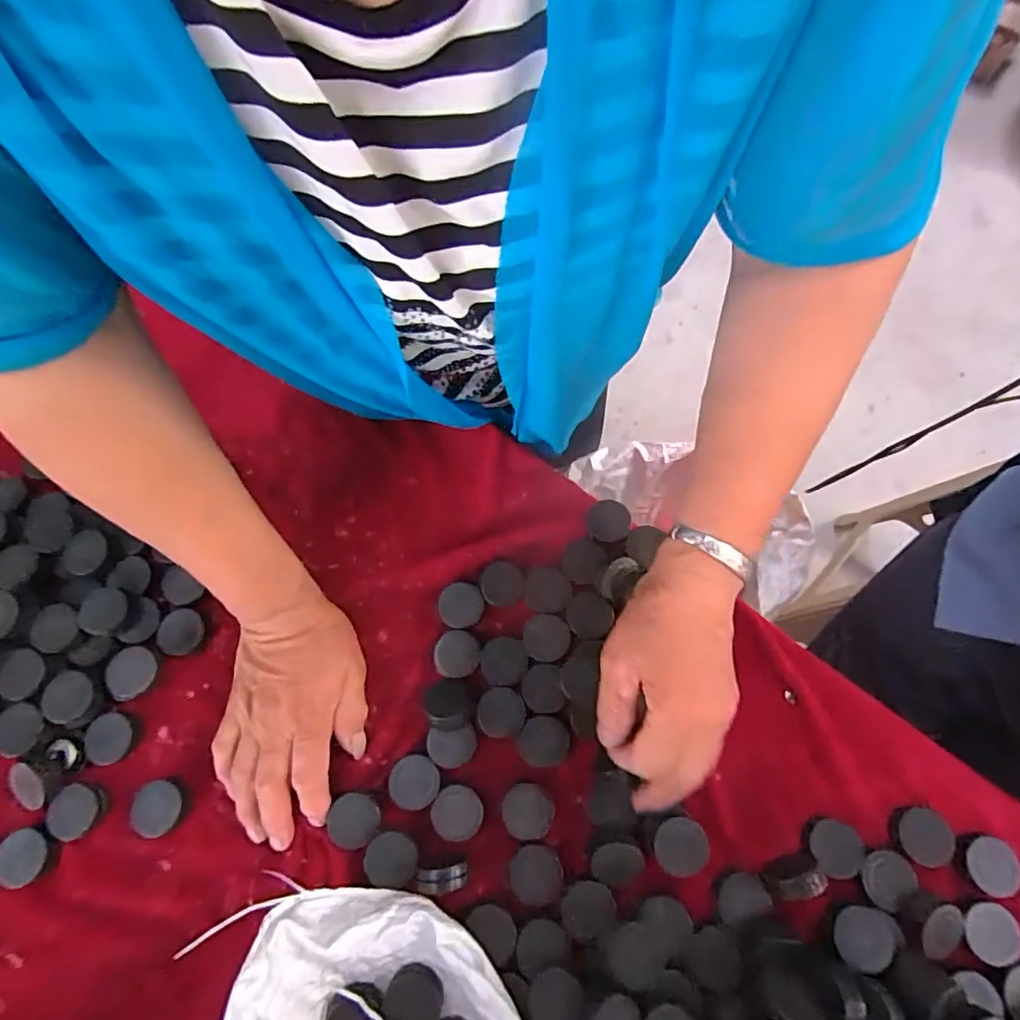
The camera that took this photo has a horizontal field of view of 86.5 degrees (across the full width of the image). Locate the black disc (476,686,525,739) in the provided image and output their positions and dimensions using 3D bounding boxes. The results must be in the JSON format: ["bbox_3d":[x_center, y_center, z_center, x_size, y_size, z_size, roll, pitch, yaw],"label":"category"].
[{"bbox_3d":[-0.006,0.142,0.381,0.032,0.005,0.032,0,71,0],"label":"black disc"}]

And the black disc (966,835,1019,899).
[{"bbox_3d":[0.302,0.222,0.338,0.035,0.007,0.032,0,71,0],"label":"black disc"}]

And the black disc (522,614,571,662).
[{"bbox_3d":[0.027,0.094,0.398,0.034,0.008,0.034,0,71,0],"label":"black disc"}]

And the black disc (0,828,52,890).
[{"bbox_3d":[-0.314,0.224,0.350,0.031,0.007,0.034,-6,50,-21],"label":"black disc"}]

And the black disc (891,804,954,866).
[{"bbox_3d":[0.263,0.207,0.345,0.036,0.006,0.032,38,75,13],"label":"black disc"}]

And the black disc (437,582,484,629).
[{"bbox_3d":[-0.038,0.072,0.412,0.034,0.009,0.034,0,71,0],"label":"black disc"}]

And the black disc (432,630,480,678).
[{"bbox_3d":[-0.040,0.106,0.401,0.033,0.004,0.033,0,71,0],"label":"black disc"}]

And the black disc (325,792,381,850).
[{"bbox_3d":[-0.102,0.201,0.351,0.033,0.005,0.031,0,71,0],"label":"black disc"}]

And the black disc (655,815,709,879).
[{"bbox_3d":[0.106,0.208,0.335,0.031,0.004,0.030,-8,61,14],"label":"black disc"}]

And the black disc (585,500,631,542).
[{"bbox_3d":[0.076,0.009,0.418,0.033,0.004,0.032,-6,70,17],"label":"black disc"}]

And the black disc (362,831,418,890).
[{"bbox_3d":[-0.076,0.223,0.345,0.033,0.005,0.030,-3,71,-1],"label":"black disc"}]

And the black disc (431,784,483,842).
[{"bbox_3d":[-0.035,0.197,0.352,0.033,0.004,0.031,-3,71,-1],"label":"black disc"}]

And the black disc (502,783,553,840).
[{"bbox_3d":[0.011,0.196,0.351,0.032,0.005,0.031,0,71,0],"label":"black disc"}]

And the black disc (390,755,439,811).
[{"bbox_3d":[-0.064,0.181,0.361,0.032,0.007,0.032,-4,71,-1],"label":"black disc"}]

